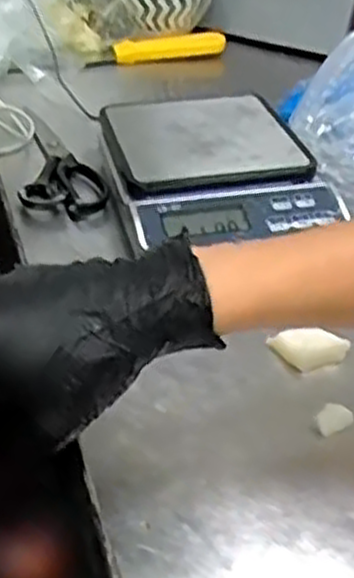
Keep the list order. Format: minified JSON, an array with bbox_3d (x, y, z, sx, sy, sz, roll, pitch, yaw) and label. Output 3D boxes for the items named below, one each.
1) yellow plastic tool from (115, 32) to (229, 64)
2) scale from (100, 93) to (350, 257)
[{"bbox_3d":[-0.007,-0.281,0.922,0.129,0.020,0.019,-11,37,-17],"label":"yellow plastic tool"},{"bbox_3d":[0.026,-0.105,0.651,0.155,0.045,0.213,-5,36,-9],"label":"scale"}]

